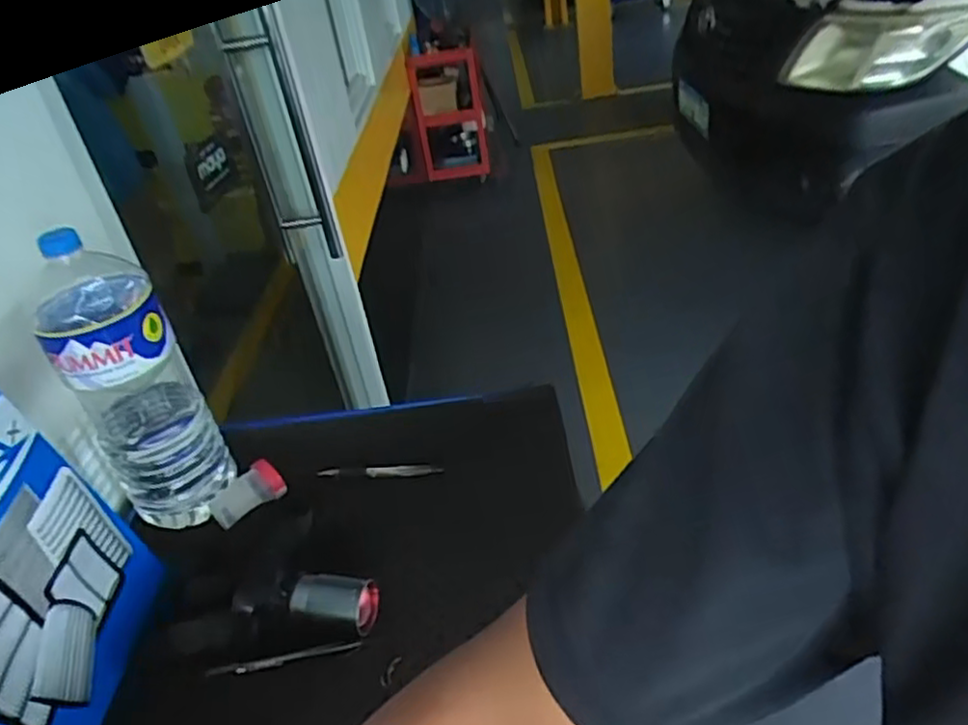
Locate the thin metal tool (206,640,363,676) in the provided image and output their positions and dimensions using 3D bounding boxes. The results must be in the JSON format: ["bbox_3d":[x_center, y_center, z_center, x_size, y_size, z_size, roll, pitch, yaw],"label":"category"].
[{"bbox_3d":[-0.159,0.237,0.565,0.120,0.009,0.008,-12,34,-2],"label":"thin metal tool"}]

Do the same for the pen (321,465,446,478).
[{"bbox_3d":[-0.108,0.112,0.734,0.132,0.014,0.012,-4,34,10],"label":"pen"}]

